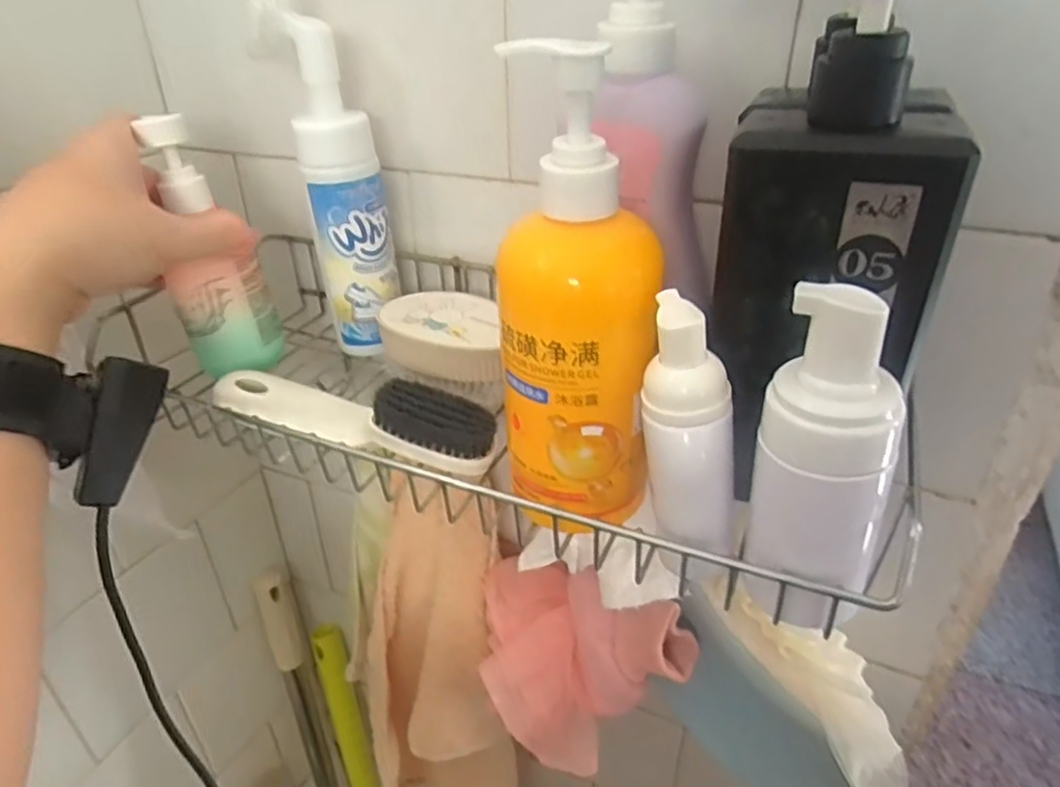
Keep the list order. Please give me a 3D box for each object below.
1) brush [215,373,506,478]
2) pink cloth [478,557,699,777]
[{"bbox_3d":[-0.097,0.012,0.365,0.162,0.036,0.029,6,33,14],"label":"brush"},{"bbox_3d":[0.030,0.170,0.458,0.127,0.104,0.122,-10,33,-13],"label":"pink cloth"}]

